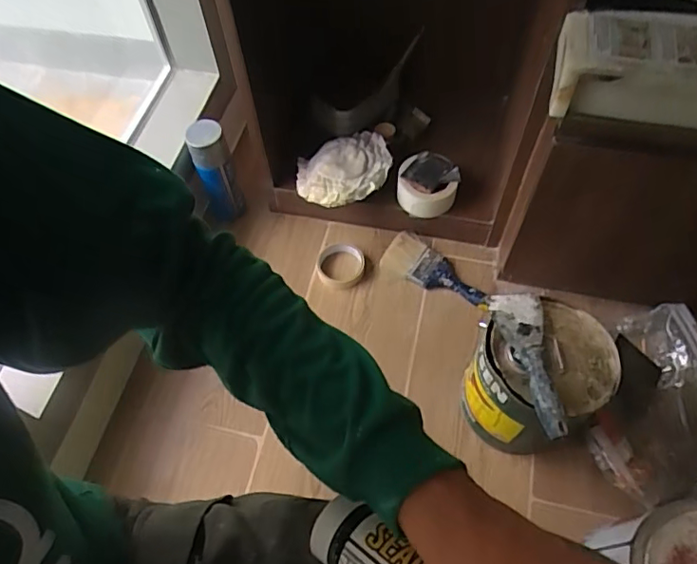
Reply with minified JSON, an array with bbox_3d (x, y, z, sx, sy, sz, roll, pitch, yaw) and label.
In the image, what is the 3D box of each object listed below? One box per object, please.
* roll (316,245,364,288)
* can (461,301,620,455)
[{"bbox_3d":[-0.014,-0.032,0.985,0.085,0.030,0.074,-6,59,-1],"label":"roll"},{"bbox_3d":[0.258,0.136,0.745,0.169,0.196,0.145,-12,59,-5],"label":"can"}]

